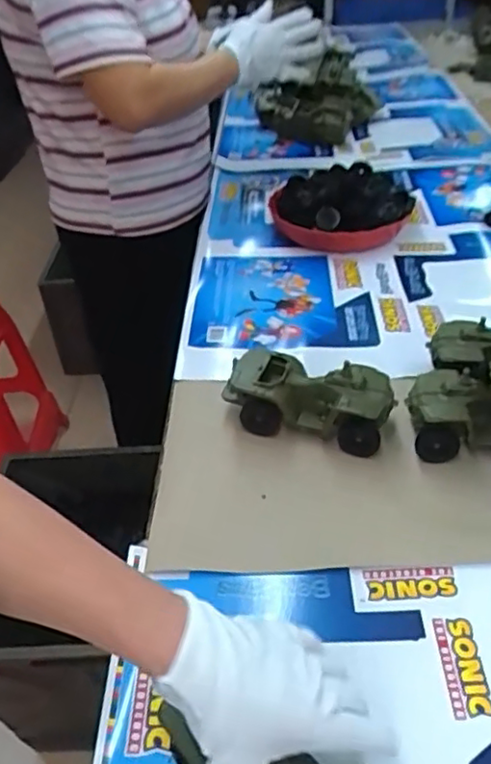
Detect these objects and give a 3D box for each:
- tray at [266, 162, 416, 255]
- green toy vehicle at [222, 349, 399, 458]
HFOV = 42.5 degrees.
[{"bbox_3d":[0.160,-0.301,1.084,0.234,0.077,0.214,5,40,10],"label":"tray"},{"bbox_3d":[0.069,0.019,0.707,0.185,0.074,0.073,9,41,15],"label":"green toy vehicle"}]

